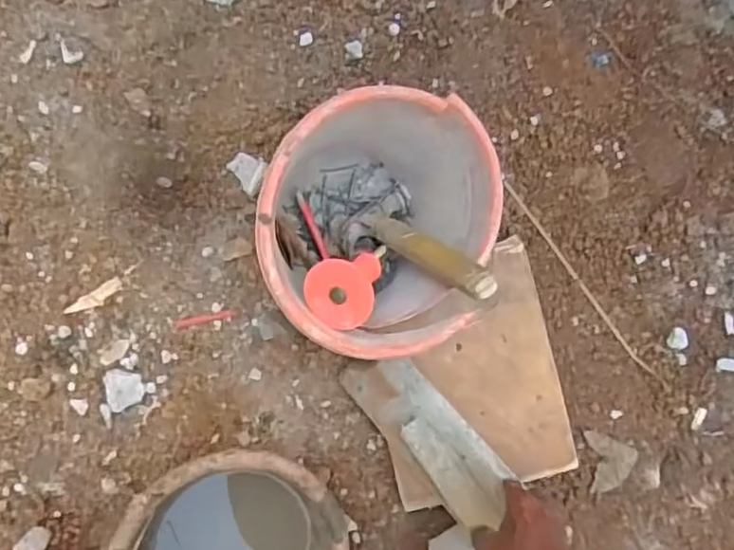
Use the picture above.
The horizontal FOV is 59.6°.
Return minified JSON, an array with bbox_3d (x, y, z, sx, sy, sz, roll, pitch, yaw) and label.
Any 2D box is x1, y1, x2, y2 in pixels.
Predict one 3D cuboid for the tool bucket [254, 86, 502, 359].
[{"bbox_3d":[0.008,-0.052,0.765,0.252,0.219,0.277,0,87,-8],"label":"tool bucket"}]

